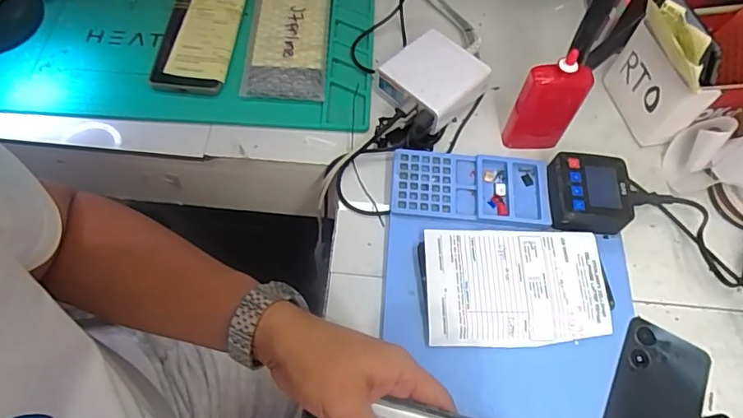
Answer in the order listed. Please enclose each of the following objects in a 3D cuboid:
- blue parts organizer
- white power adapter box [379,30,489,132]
[{"bbox_3d":[0.095,-0.021,0.493,0.148,0.013,0.071,5,62,0],"label":"blue parts organizer"},{"bbox_3d":[0.062,-0.134,0.541,0.090,0.046,0.089,-41,76,-20],"label":"white power adapter box"}]

